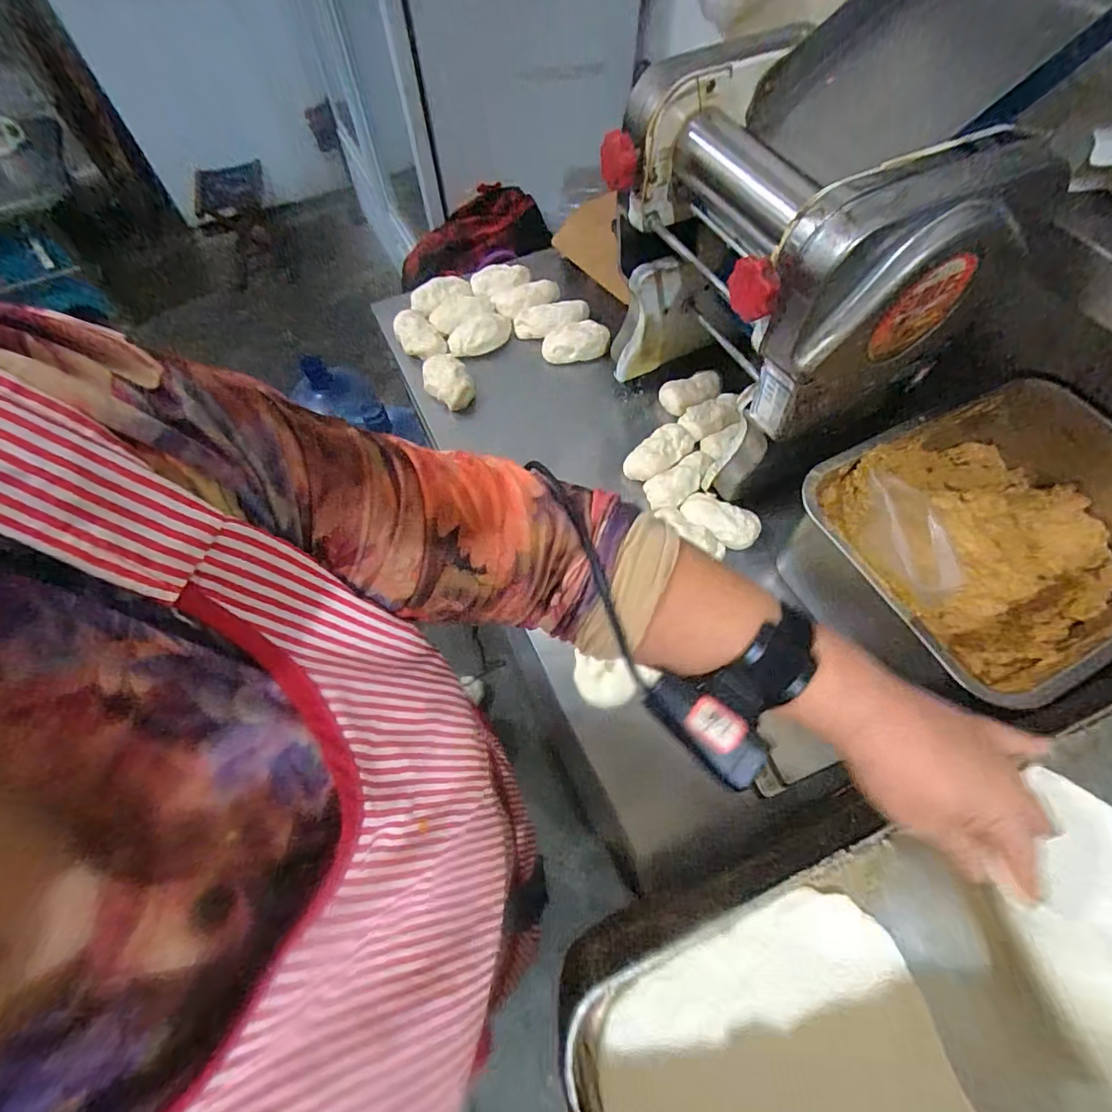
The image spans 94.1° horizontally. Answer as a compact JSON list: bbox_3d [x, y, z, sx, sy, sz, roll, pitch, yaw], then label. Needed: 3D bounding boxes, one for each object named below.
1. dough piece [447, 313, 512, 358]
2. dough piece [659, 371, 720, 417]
[{"bbox_3d":[-0.114,-0.342,0.793,0.060,0.043,0.100,37,55,18],"label":"dough piece"},{"bbox_3d":[0.192,-0.230,0.733,0.081,0.032,0.051,-9,62,-6],"label":"dough piece"}]

